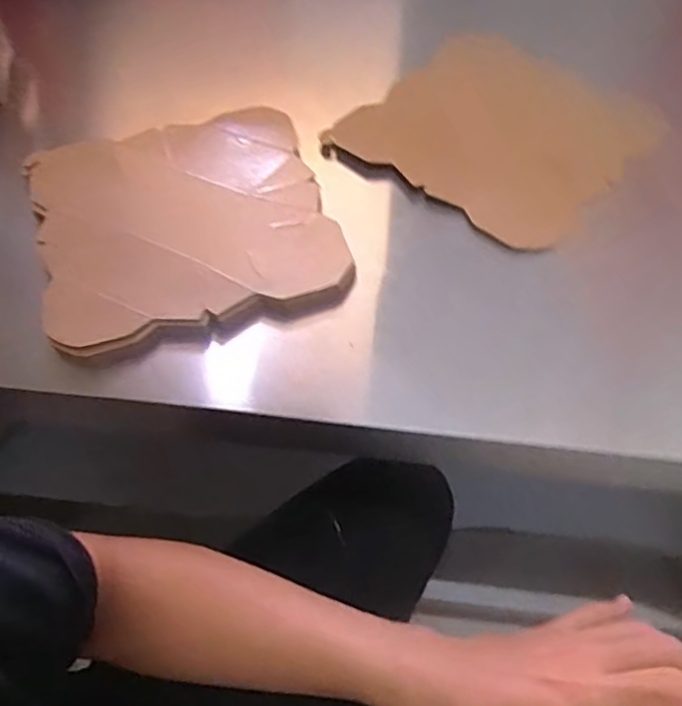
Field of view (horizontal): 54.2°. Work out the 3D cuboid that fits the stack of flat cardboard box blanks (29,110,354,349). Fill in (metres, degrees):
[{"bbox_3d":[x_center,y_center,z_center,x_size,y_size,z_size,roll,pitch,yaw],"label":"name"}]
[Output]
[{"bbox_3d":[-0.143,-0.126,0.593,0.245,0.021,0.256,-16,57,-7],"label":"stack of flat cardboard box blanks"}]

